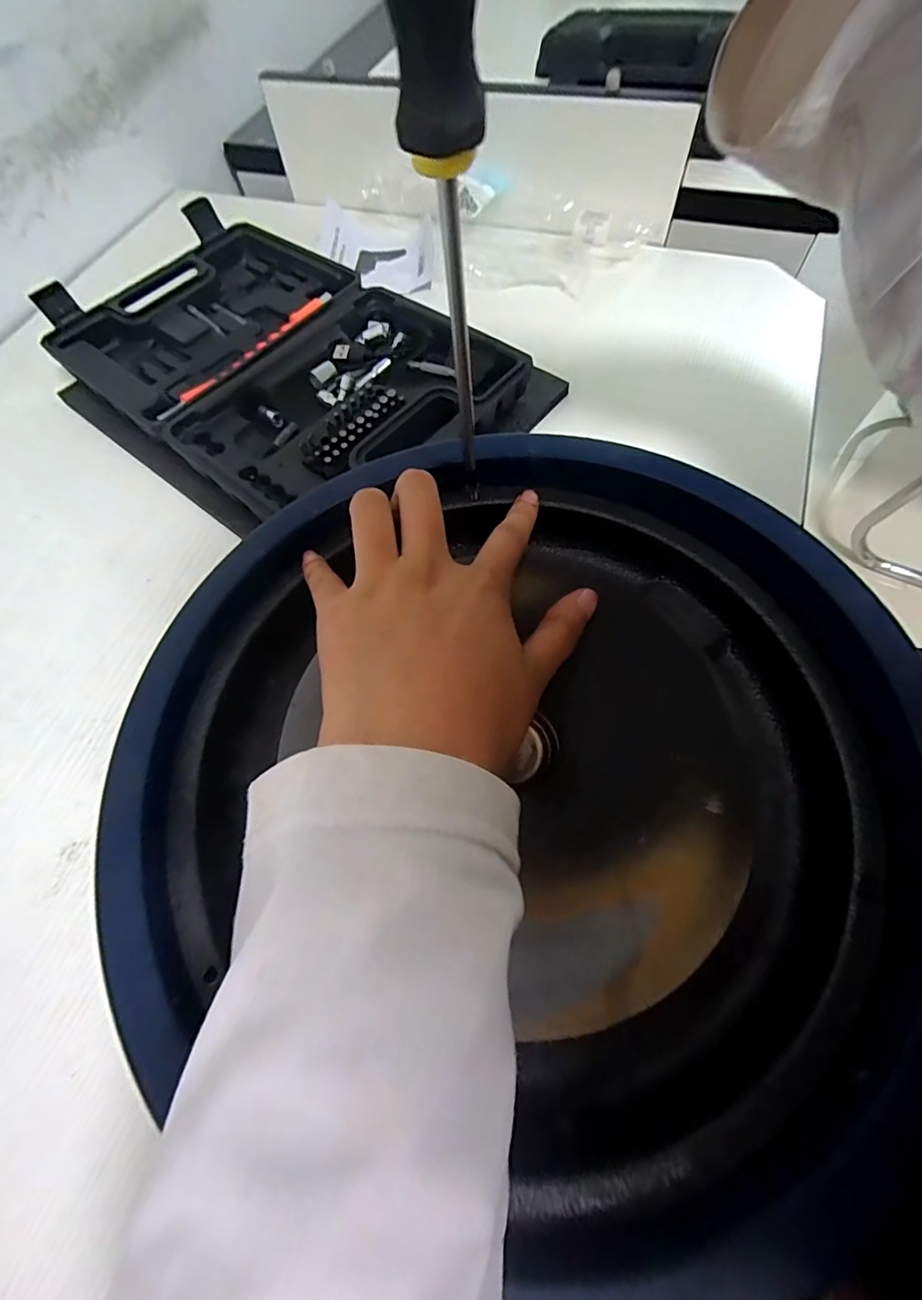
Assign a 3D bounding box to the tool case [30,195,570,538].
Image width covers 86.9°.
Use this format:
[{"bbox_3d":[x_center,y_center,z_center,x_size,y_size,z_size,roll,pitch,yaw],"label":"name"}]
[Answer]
[{"bbox_3d":[-0.137,-0.217,0.381,0.370,0.044,0.245,32,70,17],"label":"tool case"}]

